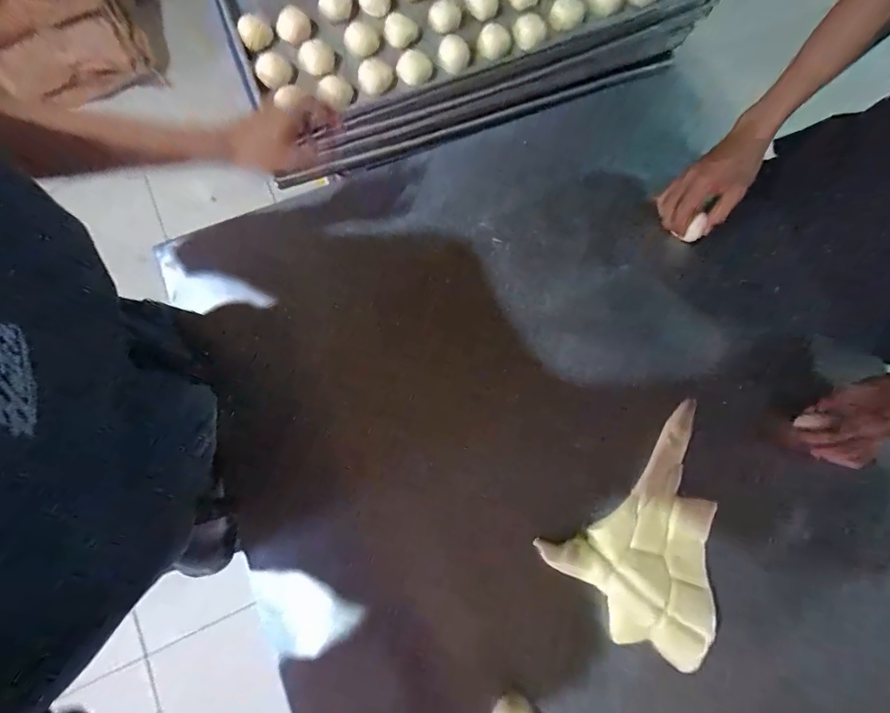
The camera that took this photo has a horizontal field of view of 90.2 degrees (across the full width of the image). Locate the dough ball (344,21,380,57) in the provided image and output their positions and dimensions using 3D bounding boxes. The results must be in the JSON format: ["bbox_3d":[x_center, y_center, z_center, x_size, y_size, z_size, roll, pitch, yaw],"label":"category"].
[{"bbox_3d":[-0.124,-0.473,0.660,0.049,0.031,0.038,-6,76,-3],"label":"dough ball"}]

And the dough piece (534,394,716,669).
[{"bbox_3d":[0.281,0.223,0.544,0.264,0.032,0.192,-39,78,-10],"label":"dough piece"}]

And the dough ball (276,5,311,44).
[{"bbox_3d":[-0.218,-0.486,0.649,0.042,0.029,0.046,0,75,-2],"label":"dough ball"}]

